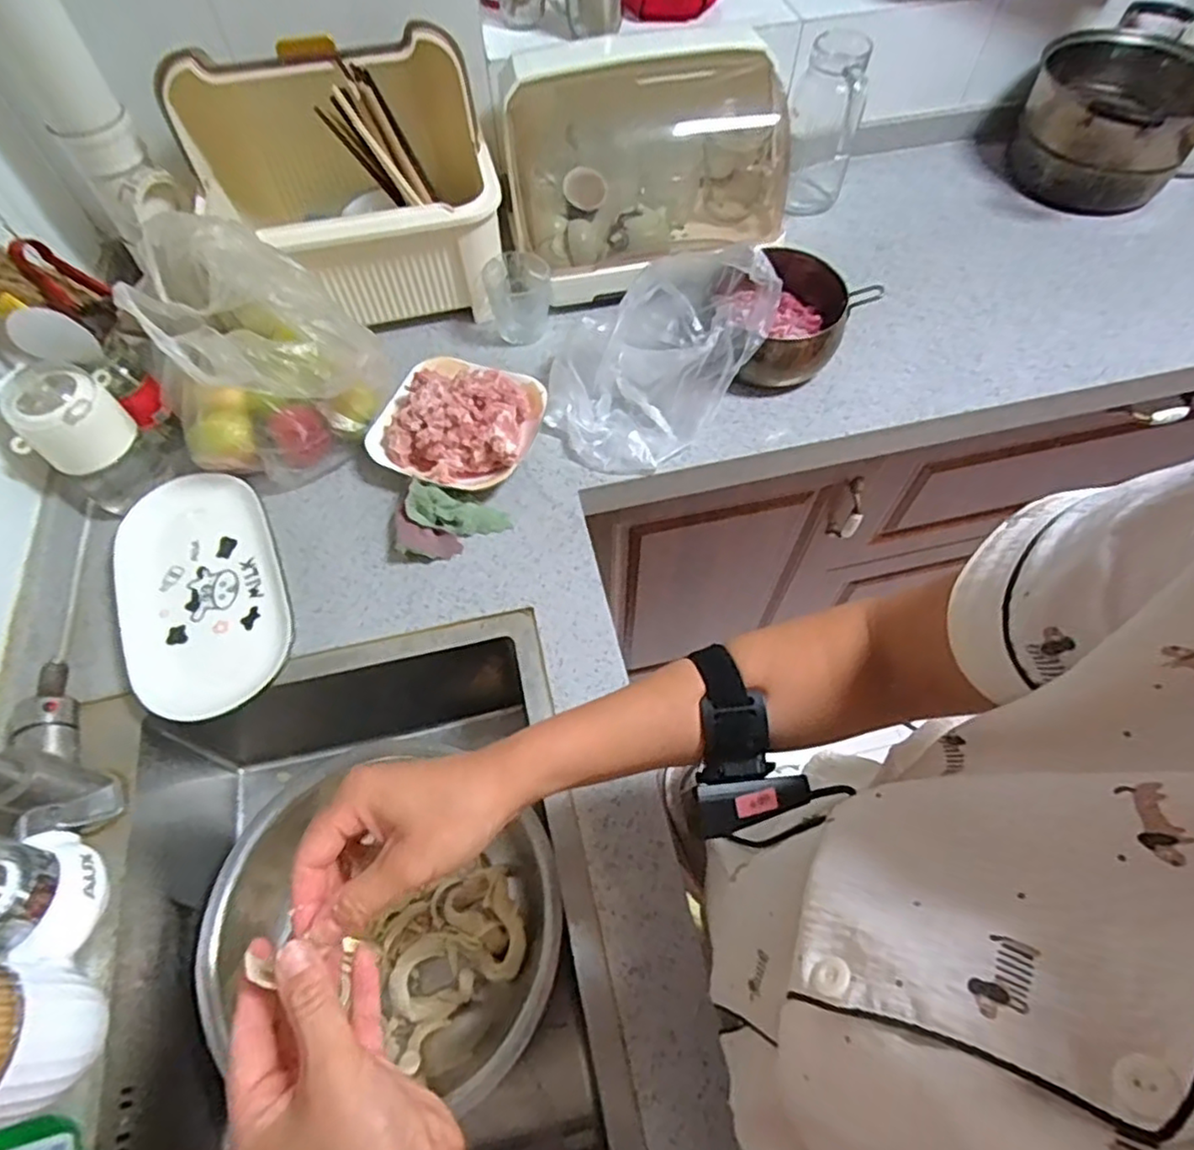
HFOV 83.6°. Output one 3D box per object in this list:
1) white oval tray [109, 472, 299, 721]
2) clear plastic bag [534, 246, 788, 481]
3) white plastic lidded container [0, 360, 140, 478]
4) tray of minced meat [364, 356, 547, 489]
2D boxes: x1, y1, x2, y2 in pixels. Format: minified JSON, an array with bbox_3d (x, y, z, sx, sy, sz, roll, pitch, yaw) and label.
[{"bbox_3d":[-0.398,0.015,0.670,0.153,0.023,0.280,-22,62,-12],"label":"white oval tray"},{"bbox_3d":[0.056,-0.253,0.751,0.183,0.142,0.246,39,67,21],"label":"clear plastic bag"},{"bbox_3d":[-0.521,-0.154,0.657,0.089,0.081,0.079,-14,61,-7],"label":"white plastic lidded container"},{"bbox_3d":[-0.162,-0.179,0.749,0.179,0.078,0.158,14,61,9],"label":"tray of minced meat"}]

